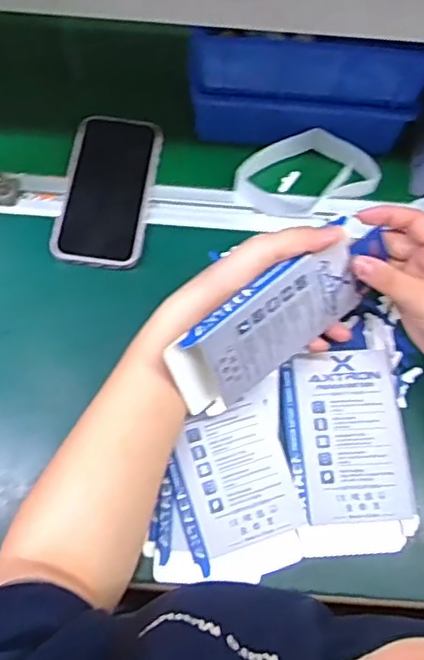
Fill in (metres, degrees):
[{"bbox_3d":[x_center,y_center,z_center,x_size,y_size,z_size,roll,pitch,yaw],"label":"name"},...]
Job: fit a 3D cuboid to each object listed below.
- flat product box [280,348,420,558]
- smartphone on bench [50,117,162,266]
[{"bbox_3d":[0.106,0.091,0.470,0.094,0.010,0.153,-3,68,-4],"label":"flat product box"},{"bbox_3d":[-0.093,-0.126,0.543,0.078,0.006,0.151,7,70,1],"label":"smartphone on bench"}]

